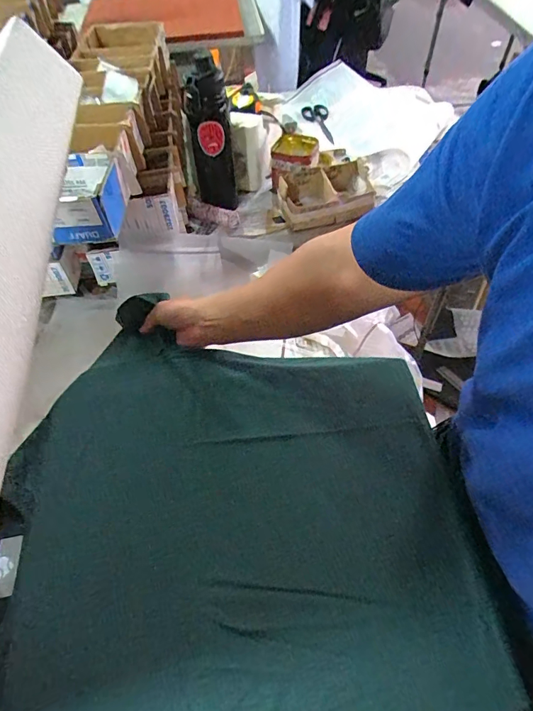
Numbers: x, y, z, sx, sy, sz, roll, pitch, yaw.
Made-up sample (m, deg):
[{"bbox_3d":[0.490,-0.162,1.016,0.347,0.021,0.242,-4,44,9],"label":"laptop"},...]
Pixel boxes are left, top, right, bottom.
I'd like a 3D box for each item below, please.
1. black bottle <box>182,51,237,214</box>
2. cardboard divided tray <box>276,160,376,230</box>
[{"bbox_3d":[-0.101,-0.383,0.790,0.071,0.271,0.072,-8,55,-2],"label":"black bottle"},{"bbox_3d":[0.121,-0.322,0.865,0.188,0.071,0.116,-16,56,-7],"label":"cardboard divided tray"}]

